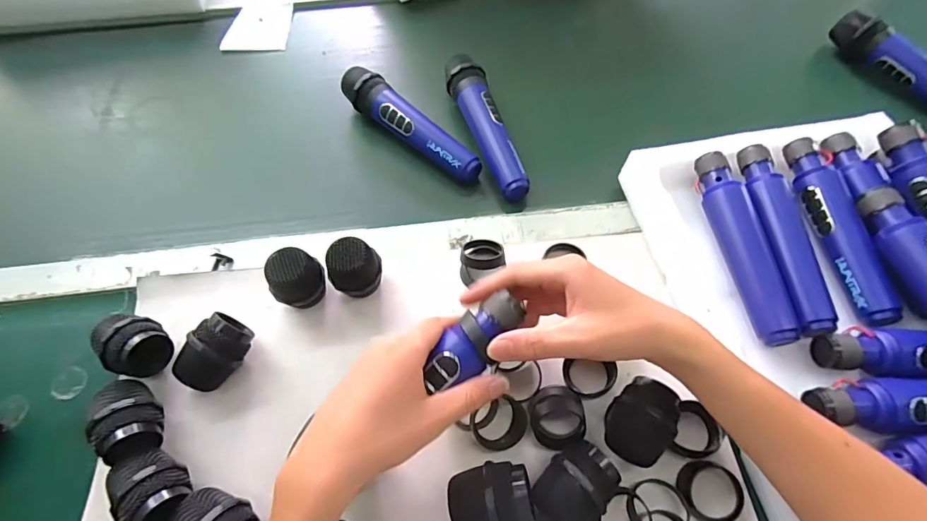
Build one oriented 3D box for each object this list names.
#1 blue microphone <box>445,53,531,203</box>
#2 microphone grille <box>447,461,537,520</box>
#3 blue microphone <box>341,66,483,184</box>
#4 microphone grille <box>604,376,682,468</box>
[{"bbox_3d":[0.022,-0.156,0.520,0.045,0.045,0.200,-14,62,-7],"label":"blue microphone"},{"bbox_3d":[0.020,0.176,0.335,0.059,0.045,0.046,-17,63,-8],"label":"microphone grille"},{"bbox_3d":[-0.070,-0.162,0.524,0.216,0.047,0.041,40,69,20],"label":"blue microphone"},{"bbox_3d":[0.136,0.126,0.355,0.046,0.046,0.060,40,69,19],"label":"microphone grille"}]

